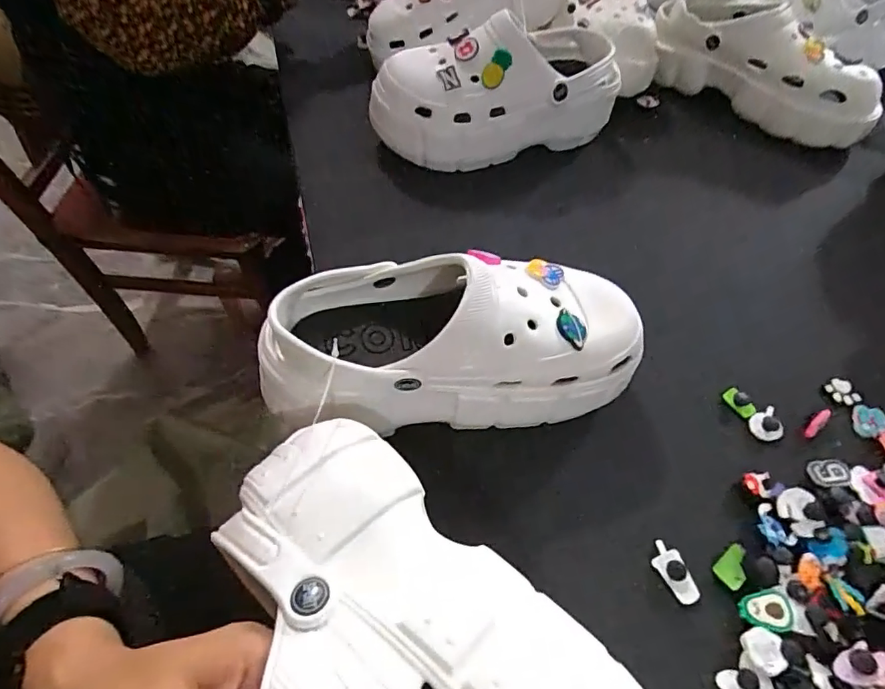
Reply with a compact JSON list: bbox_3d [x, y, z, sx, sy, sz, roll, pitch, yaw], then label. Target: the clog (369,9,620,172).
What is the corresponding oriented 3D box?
[{"bbox_3d":[0.053,-0.252,0.518,0.240,0.104,0.090,-16,57,-14],"label":"clog"}]

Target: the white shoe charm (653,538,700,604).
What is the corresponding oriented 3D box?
[{"bbox_3d":[0.140,0.136,0.316,0.017,0.008,0.036,-12,56,-11],"label":"white shoe charm"}]

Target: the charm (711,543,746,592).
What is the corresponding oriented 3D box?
[{"bbox_3d":[0.179,0.135,0.319,0.026,0.004,0.017,-31,62,-22],"label":"charm"}]

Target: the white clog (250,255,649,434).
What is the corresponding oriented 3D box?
[{"bbox_3d":[0.007,-0.001,0.341,0.237,0.105,0.088,-4,55,-6],"label":"white clog"}]

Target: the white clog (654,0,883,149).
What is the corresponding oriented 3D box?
[{"bbox_3d":[0.353,-0.318,0.589,0.250,0.091,0.108,25,57,14],"label":"white clog"}]

